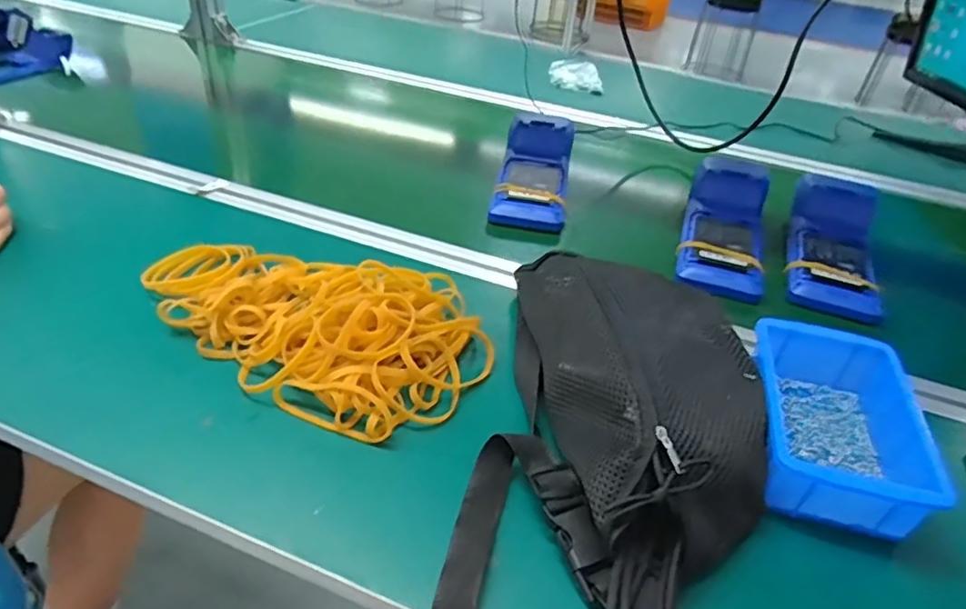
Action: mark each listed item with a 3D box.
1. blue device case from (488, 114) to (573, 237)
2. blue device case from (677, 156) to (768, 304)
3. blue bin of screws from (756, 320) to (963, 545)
[{"bbox_3d":[0.061,-0.161,0.729,0.078,0.048,0.201,9,40,3],"label":"blue device case"},{"bbox_3d":[0.260,-0.091,0.664,0.083,0.053,0.207,15,40,10],"label":"blue device case"},{"bbox_3d":[0.238,0.080,0.428,0.097,0.054,0.143,13,40,8],"label":"blue bin of screws"}]

